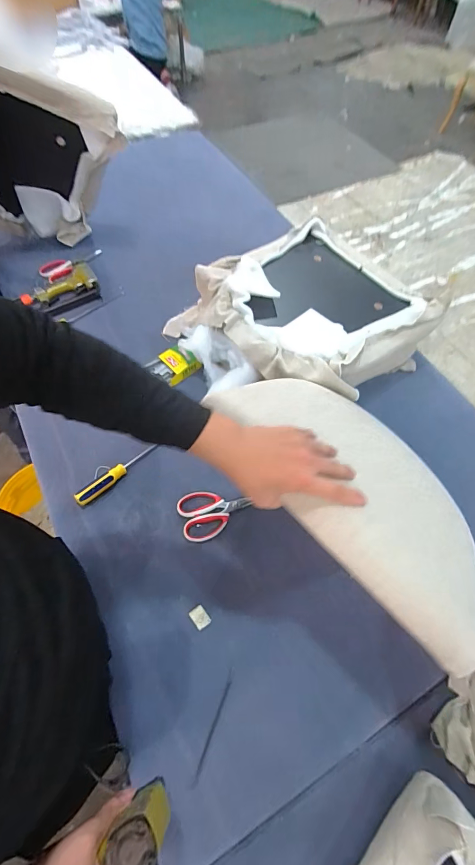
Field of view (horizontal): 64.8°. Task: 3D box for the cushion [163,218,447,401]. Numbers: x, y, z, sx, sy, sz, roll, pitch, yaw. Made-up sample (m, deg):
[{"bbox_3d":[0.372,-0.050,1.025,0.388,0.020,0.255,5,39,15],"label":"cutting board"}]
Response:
[{"bbox_3d":[0.163,-0.299,0.960,0.477,0.149,0.513,-34,67,-20],"label":"cushion"}]

